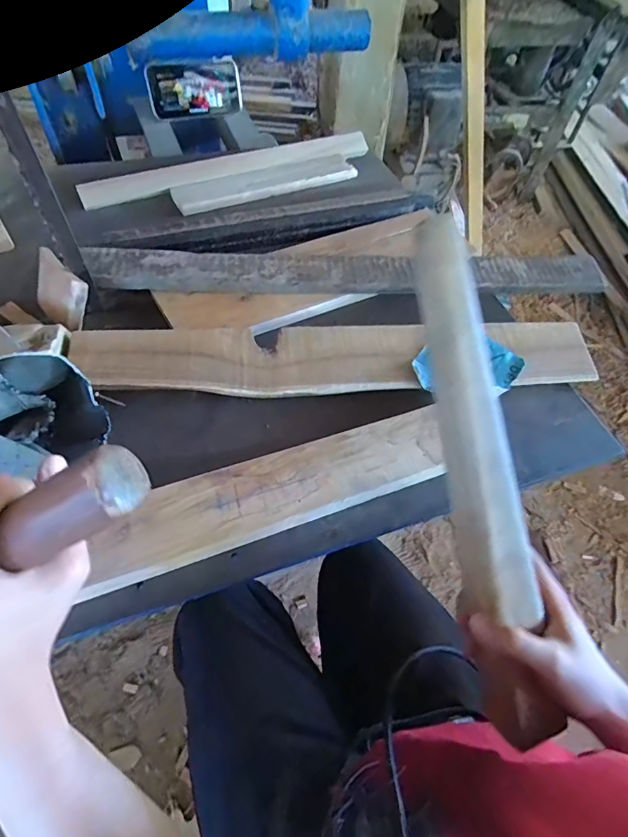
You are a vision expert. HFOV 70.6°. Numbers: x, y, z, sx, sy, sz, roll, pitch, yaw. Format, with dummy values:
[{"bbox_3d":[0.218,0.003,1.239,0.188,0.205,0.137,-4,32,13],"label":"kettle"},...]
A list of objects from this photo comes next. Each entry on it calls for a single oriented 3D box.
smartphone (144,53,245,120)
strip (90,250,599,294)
[{"bbox_3d":[-0.200,-0.554,0.747,0.152,0.081,0.009,-15,43,-12],"label":"smartphone"},{"bbox_3d":[0.049,-0.163,0.500,0.571,0.021,0.066,-1,56,-5],"label":"strip"}]

